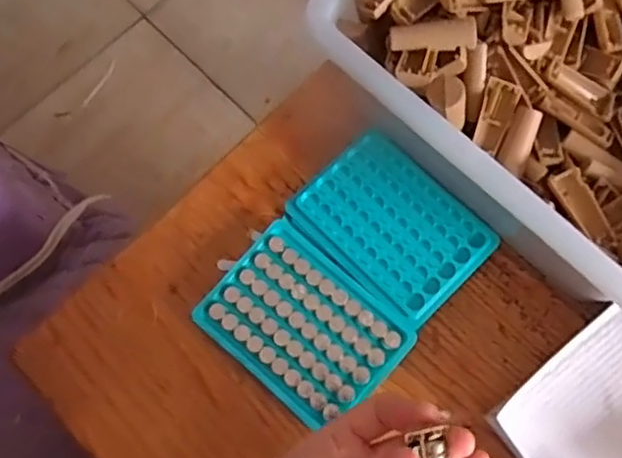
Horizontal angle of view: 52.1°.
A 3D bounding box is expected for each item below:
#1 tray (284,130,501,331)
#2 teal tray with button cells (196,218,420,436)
[{"bbox_3d":[0.058,-0.002,0.461,0.129,0.015,0.092,41,80,12],"label":"tray"},{"bbox_3d":[-0.005,0.067,0.441,0.127,0.011,0.093,40,79,12],"label":"teal tray with button cells"}]

